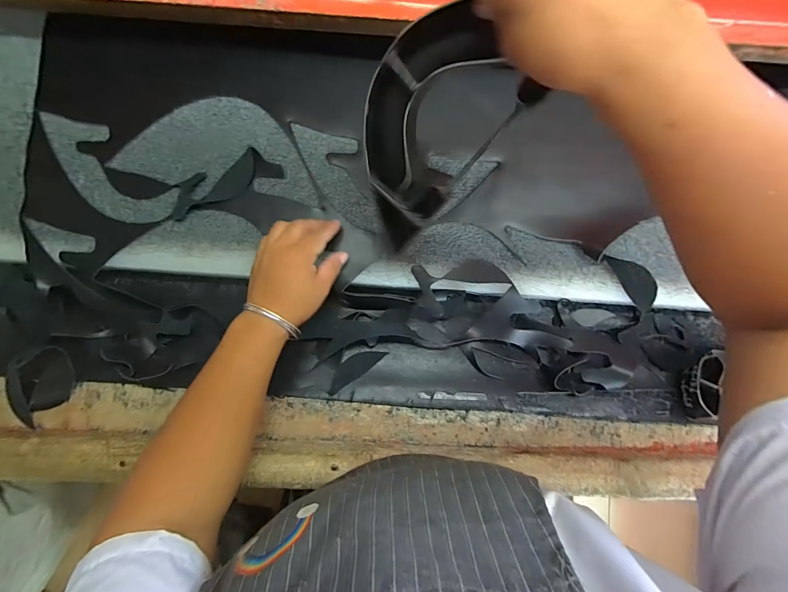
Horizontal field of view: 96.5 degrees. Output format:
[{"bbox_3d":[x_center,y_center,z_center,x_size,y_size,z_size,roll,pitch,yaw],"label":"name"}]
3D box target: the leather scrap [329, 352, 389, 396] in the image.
[{"bbox_3d":[-0.048,0.090,0.445,0.082,0.005,0.028,-33,88,-18],"label":"leather scrap"}]

